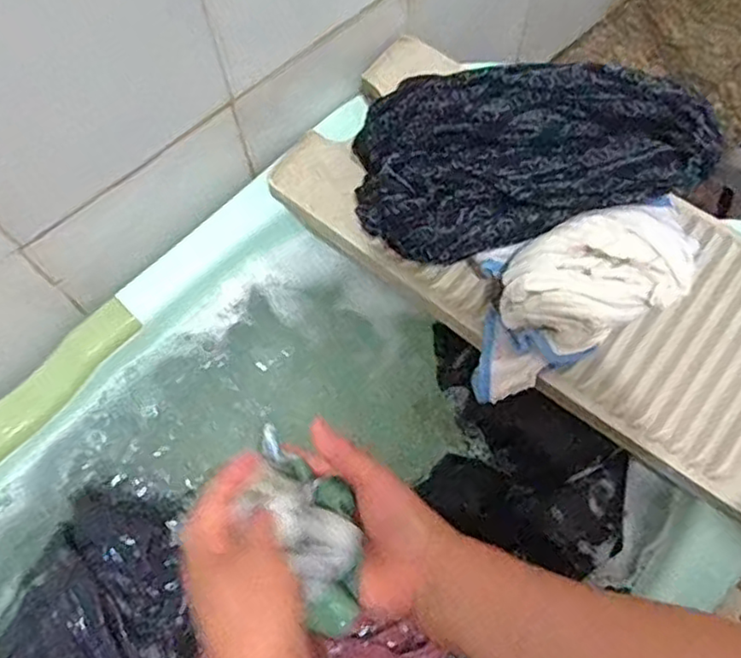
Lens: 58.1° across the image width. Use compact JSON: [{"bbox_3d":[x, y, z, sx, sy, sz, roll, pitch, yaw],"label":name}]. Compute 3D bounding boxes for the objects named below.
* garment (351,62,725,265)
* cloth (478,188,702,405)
[{"bbox_3d":[0.114,-0.113,0.493,0.250,0.107,0.129,2,69,1],"label":"garment"},{"bbox_3d":[0.140,-0.031,0.482,0.150,0.093,0.094,-21,70,-8],"label":"cloth"}]

